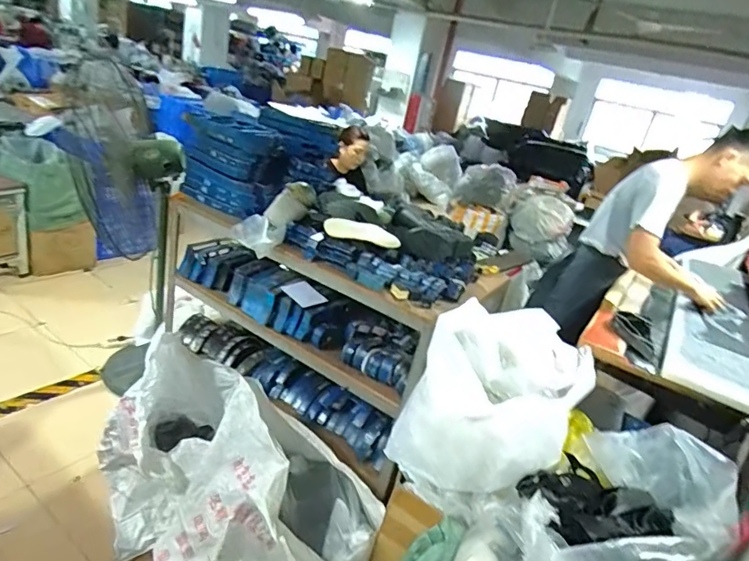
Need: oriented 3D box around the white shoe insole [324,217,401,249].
[{"bbox_3d":[-0.031,-0.152,1.537,0.261,0.075,0.024,10,-18,-30],"label":"white shoe insole"}]

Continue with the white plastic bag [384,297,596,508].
[{"bbox_3d":[0.321,0.306,1.303,0.388,0.423,0.435,20,27,27],"label":"white plastic bag"}]

